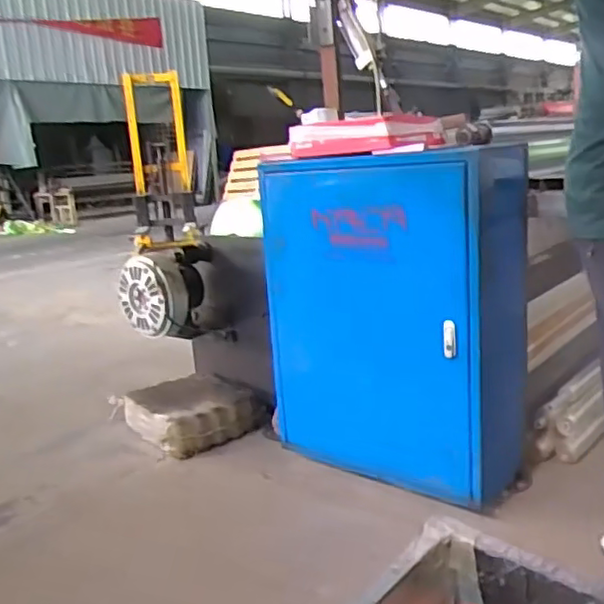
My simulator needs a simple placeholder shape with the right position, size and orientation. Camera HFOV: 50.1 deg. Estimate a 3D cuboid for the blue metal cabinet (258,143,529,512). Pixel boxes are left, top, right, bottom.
[{"bbox_3d":[0.224,0.063,1.762,0.694,0.870,0.283,7,17,41],"label":"blue metal cabinet"}]

